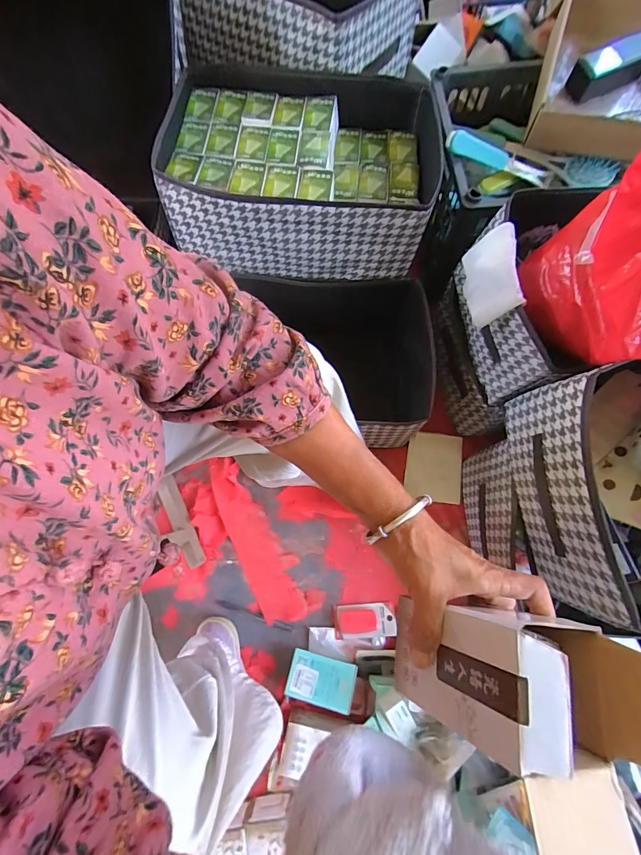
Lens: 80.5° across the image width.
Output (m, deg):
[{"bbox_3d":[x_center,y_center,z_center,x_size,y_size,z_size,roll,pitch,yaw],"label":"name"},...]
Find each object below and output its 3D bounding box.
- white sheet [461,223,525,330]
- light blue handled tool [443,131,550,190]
[{"bbox_3d":[0.245,-0.216,0.549,0.018,0.089,0.125,1,74,-25],"label":"white sheet"},{"bbox_3d":[0.344,-0.507,0.722,0.287,0.039,0.027,-6,75,-30],"label":"light blue handled tool"}]

